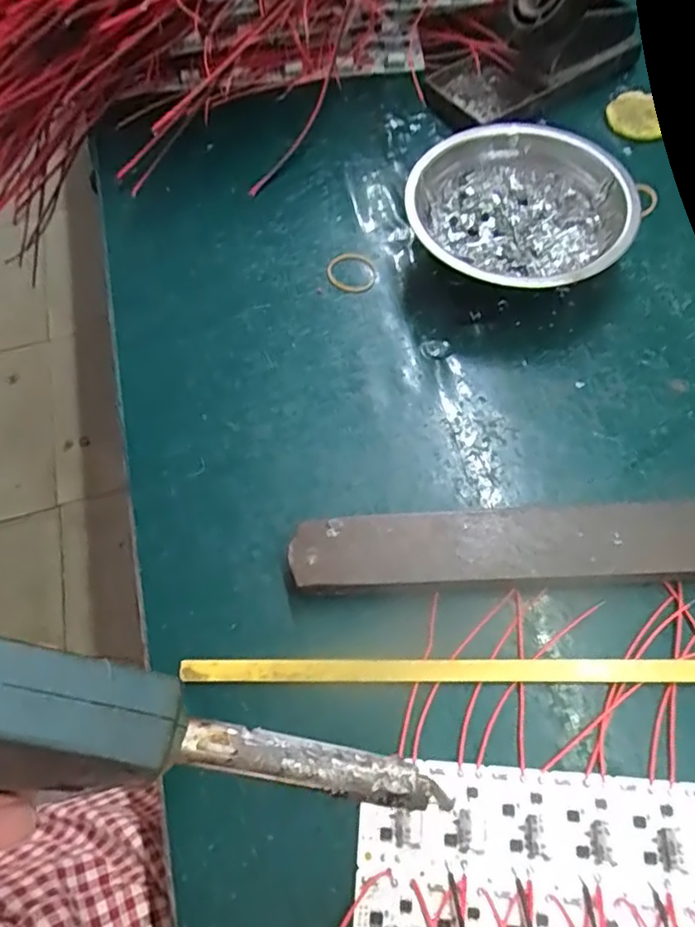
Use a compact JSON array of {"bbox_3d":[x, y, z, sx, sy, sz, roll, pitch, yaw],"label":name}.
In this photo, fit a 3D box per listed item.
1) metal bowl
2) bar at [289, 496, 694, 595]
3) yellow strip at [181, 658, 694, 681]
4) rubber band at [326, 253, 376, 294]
[{"bbox_3d":[0.107,-0.145,0.359,0.118,0.048,0.118,-1,65,3],"label":"metal bowl"},{"bbox_3d":[0.075,0.040,0.284,0.196,0.015,0.038,-4,65,2],"label":"bar"},{"bbox_3d":[0.082,0.089,0.264,0.306,0.008,0.010,-1,65,3],"label":"yellow strip"},{"bbox_3d":[0.002,-0.118,0.376,0.029,0.004,0.033,-10,65,-1],"label":"rubber band"}]

